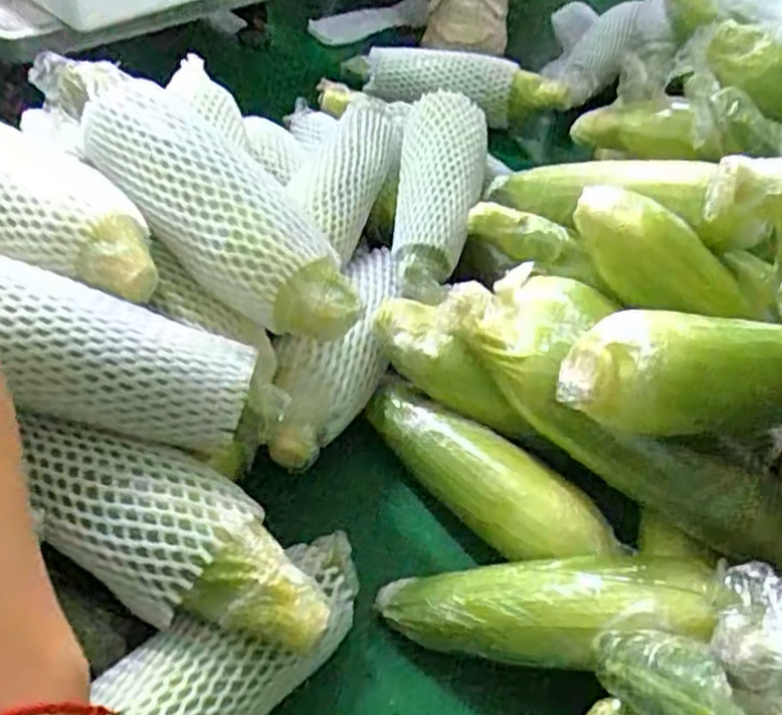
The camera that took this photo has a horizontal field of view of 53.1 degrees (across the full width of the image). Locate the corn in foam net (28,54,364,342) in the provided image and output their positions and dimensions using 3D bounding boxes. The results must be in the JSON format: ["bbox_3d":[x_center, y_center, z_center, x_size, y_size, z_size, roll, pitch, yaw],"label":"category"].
[{"bbox_3d":[-0.127,-0.107,0.472,0.264,0.063,0.064,42,54,14],"label":"corn in foam net"}]

